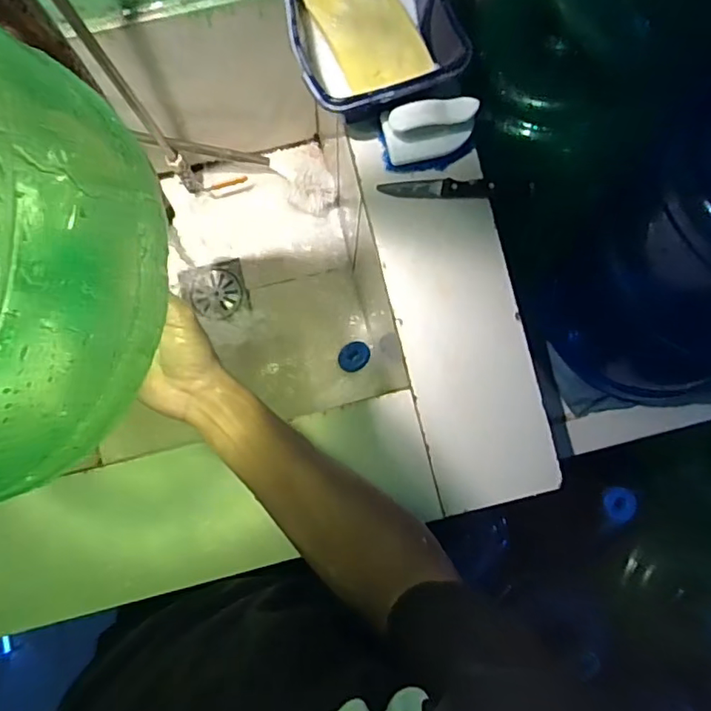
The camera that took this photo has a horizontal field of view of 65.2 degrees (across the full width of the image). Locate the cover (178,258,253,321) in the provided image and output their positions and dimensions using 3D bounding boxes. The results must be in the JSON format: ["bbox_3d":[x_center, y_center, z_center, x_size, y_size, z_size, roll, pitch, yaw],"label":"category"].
[{"bbox_3d":[-0.243,-0.110,0.963,0.108,0.007,0.097,-15,84,-5],"label":"cover"}]

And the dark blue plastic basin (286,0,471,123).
[{"bbox_3d":[0.011,-0.350,0.575,0.168,0.072,0.209,-16,86,-3],"label":"dark blue plastic basin"}]

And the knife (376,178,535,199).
[{"bbox_3d":[0.109,-0.180,0.602,0.162,0.013,0.020,1,85,-2],"label":"knife"}]

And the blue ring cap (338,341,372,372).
[{"bbox_3d":[-0.002,0.001,0.934,0.058,0.015,0.049,-13,72,24],"label":"blue ring cap"}]

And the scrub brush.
[{"bbox_3d":[0.079,-0.231,0.582,0.101,0.053,0.051,-6,85,-2],"label":"scrub brush"}]

